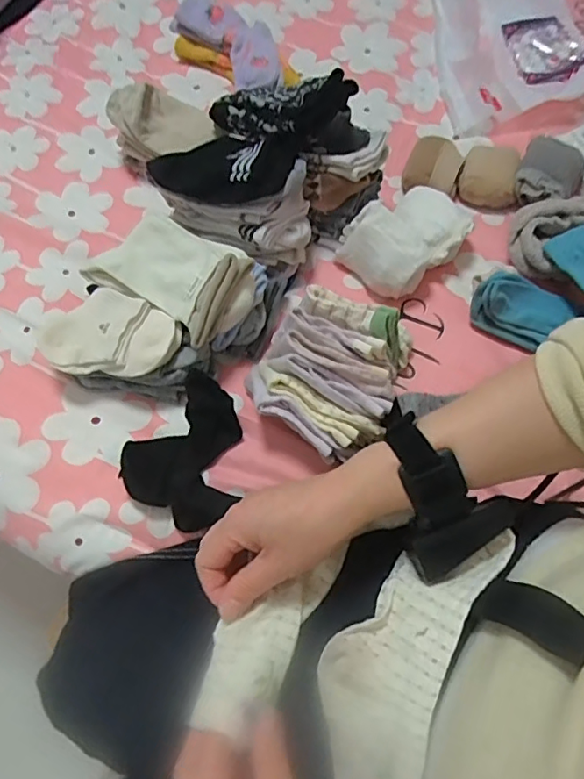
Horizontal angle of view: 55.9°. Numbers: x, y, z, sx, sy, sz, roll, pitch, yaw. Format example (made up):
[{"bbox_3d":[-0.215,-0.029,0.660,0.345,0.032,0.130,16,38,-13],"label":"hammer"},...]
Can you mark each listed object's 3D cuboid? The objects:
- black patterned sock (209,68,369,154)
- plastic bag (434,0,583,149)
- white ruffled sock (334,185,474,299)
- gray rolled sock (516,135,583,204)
[{"bbox_3d":[-0.007,-0.290,0.578,0.169,0.064,0.084,21,67,26],"label":"black patterned sock"},{"bbox_3d":[0.284,-0.442,0.727,0.201,0.039,0.266,-9,65,-3],"label":"plastic bag"},{"bbox_3d":[0.122,-0.161,0.589,0.126,0.057,0.096,-36,69,-14],"label":"white ruffled sock"},{"bbox_3d":[0.289,-0.242,0.625,0.070,0.037,0.092,35,71,16],"label":"gray rolled sock"}]

